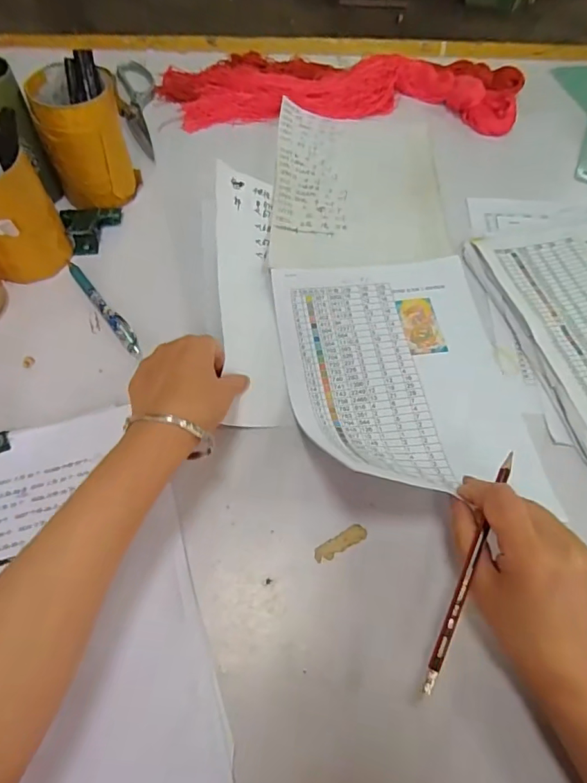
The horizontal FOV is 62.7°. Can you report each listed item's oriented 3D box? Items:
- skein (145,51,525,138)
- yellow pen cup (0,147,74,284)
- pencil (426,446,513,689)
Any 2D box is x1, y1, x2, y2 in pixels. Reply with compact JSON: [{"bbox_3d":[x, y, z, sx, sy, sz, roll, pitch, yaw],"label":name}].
[{"bbox_3d":[0.069,-0.422,0.675,0.507,0.044,0.147,2,60,-1],"label":"skein"},{"bbox_3d":[-0.288,-0.183,0.484,0.086,0.111,0.086,1,60,-2],"label":"yellow pen cup"},{"bbox_3d":[0.124,0.121,0.337,0.008,0.006,0.171,25,70,11],"label":"pencil"}]

